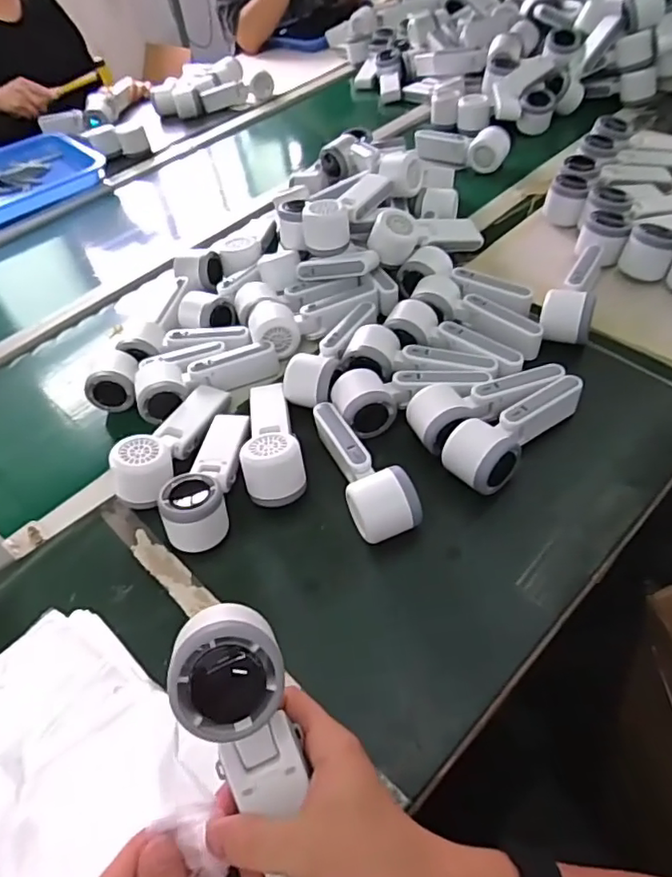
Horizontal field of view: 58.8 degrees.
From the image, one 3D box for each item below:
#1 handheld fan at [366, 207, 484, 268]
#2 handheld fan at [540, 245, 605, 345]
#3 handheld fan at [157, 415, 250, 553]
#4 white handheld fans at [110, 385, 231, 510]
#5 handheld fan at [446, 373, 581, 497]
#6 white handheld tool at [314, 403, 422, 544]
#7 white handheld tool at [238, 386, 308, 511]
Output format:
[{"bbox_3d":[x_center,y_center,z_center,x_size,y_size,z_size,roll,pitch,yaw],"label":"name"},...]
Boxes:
[{"bbox_3d":[0.123,-0.267,0.784,0.174,0.057,0.055,-12,49,-29],"label":"handheld fan"},{"bbox_3d":[0.285,-0.181,0.705,0.055,0.042,0.173,15,53,20],"label":"handheld fan"},{"bbox_3d":[-0.122,0.032,0.594,0.058,0.059,0.162,6,51,13],"label":"handheld fan"},{"bbox_3d":[-0.171,-0.003,0.629,0.053,0.059,0.166,14,53,19],"label":"white handheld fans"},{"bbox_3d":[0.175,-0.013,0.591,0.167,0.053,0.060,-39,55,-24],"label":"handheld fan"},{"bbox_3d":[0.024,0.024,0.577,0.055,0.059,0.166,-19,50,-8],"label":"white handheld tool"},{"bbox_3d":[-0.066,-0.005,0.615,0.058,0.056,0.159,-10,49,0],"label":"white handheld tool"}]

